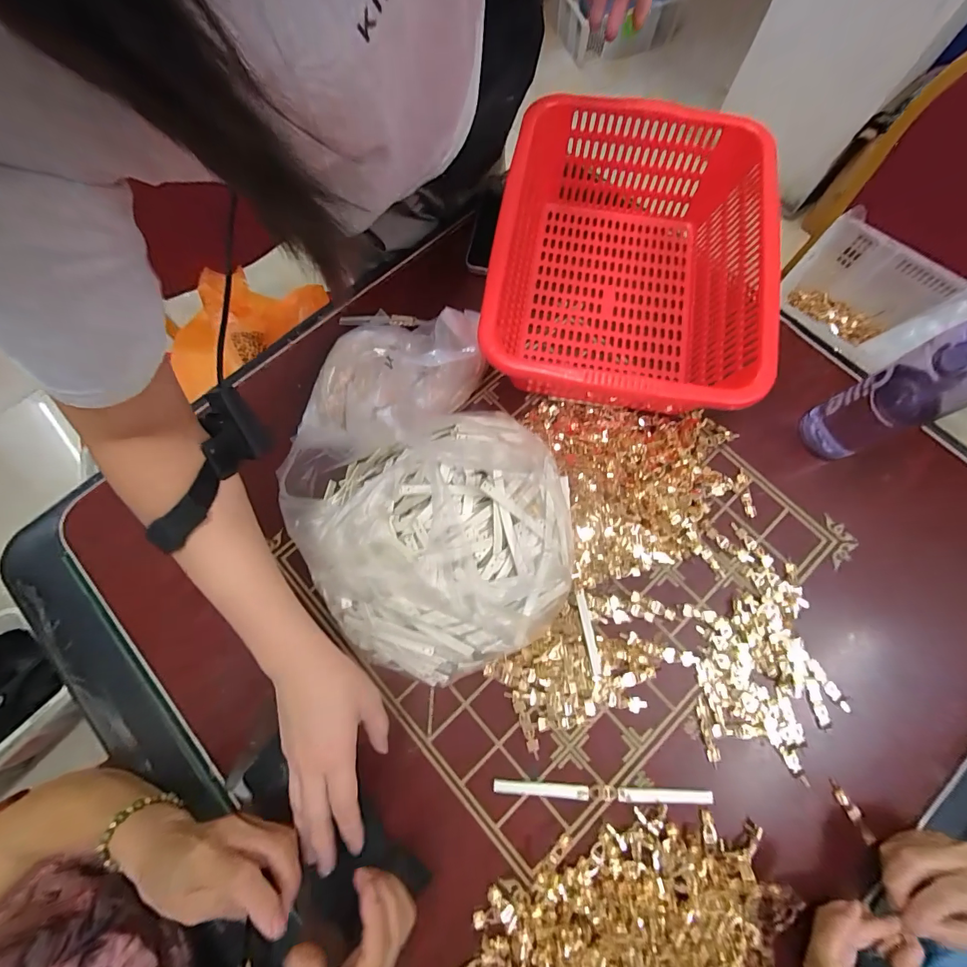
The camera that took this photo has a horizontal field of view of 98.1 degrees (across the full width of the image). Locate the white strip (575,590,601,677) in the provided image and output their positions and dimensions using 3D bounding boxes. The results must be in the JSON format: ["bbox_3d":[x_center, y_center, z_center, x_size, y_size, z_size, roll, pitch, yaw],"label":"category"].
[{"bbox_3d":[0.115,0.165,0.463,0.010,0.005,0.088,-10,75,-1],"label":"white strip"}]

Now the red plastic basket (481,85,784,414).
[{"bbox_3d":[0.172,-0.270,0.521,0.297,0.123,0.363,11,75,4],"label":"red plastic basket"}]

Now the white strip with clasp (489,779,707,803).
[{"bbox_3d":[0.121,0.315,0.428,0.218,0.005,0.013,2,75,2],"label":"white strip with clasp"}]

